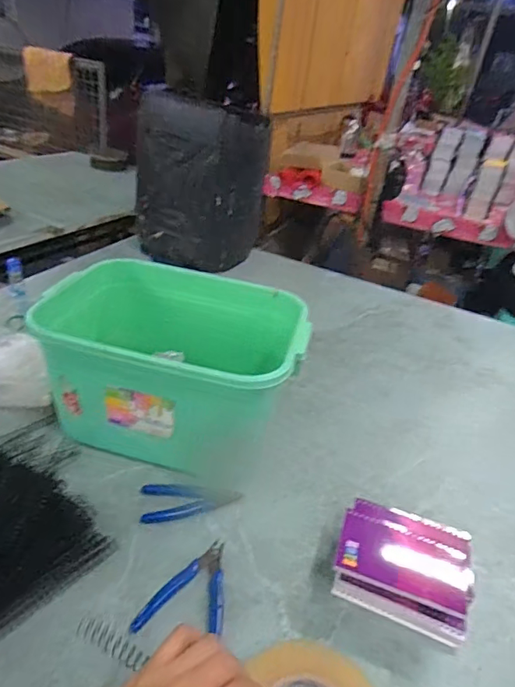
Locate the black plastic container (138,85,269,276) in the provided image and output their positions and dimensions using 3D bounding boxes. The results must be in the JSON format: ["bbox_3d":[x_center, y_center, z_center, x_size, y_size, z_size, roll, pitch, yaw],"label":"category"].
[{"bbox_3d":[-0.136,-0.386,1.124,0.232,0.366,0.255,-21,42,-36],"label":"black plastic container"}]

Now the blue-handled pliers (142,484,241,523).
[{"bbox_3d":[-0.083,0.193,0.572,0.123,0.009,0.055,-5,34,-19],"label":"blue-handled pliers"}]

